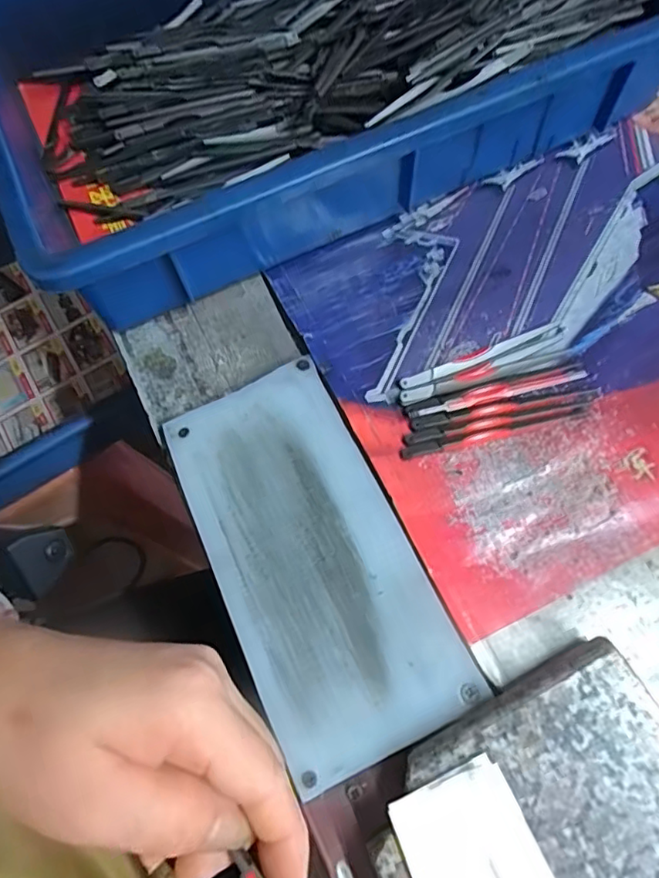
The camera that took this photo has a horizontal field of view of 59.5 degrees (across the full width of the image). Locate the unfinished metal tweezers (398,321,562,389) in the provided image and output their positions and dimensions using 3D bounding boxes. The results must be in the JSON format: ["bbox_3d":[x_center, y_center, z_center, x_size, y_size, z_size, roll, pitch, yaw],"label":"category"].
[{"bbox_3d":[0.088,-0.049,0.330,0.102,0.004,0.010,-22,67,-7],"label":"unfinished metal tweezers"}]

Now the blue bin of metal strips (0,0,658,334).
[{"bbox_3d":[-0.007,-0.266,0.390,0.434,0.074,0.291,-26,67,-8],"label":"blue bin of metal strips"}]

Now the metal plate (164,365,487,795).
[{"bbox_3d":[-0.011,0.055,0.289,0.093,0.007,0.194,-25,67,-7],"label":"metal plate"}]

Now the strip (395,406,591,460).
[{"bbox_3d":[0.090,-0.003,0.310,0.104,0.004,0.008,-13,66,-2],"label":"strip"}]

